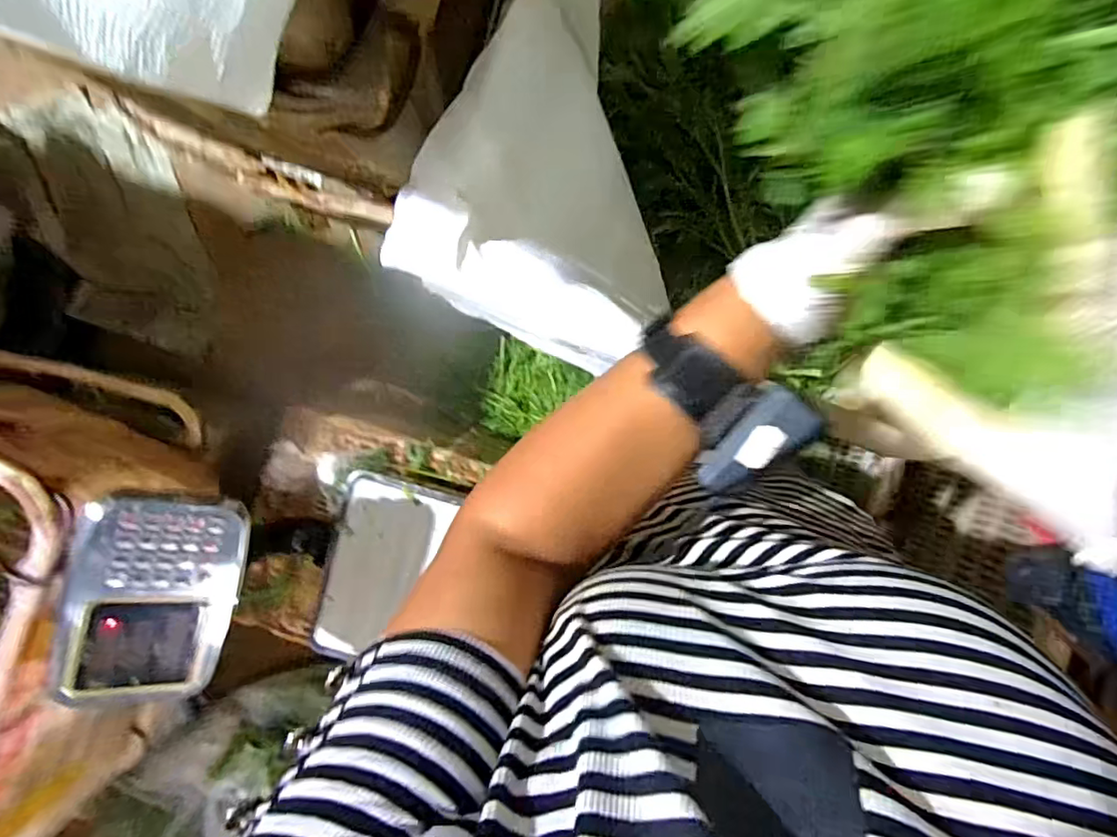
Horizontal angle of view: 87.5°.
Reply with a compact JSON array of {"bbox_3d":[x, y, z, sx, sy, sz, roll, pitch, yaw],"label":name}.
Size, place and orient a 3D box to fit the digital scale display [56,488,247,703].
[{"bbox_3d":[-0.464,0.196,0.666,0.156,0.070,0.239,16,93,-39],"label":"digital scale display"}]

